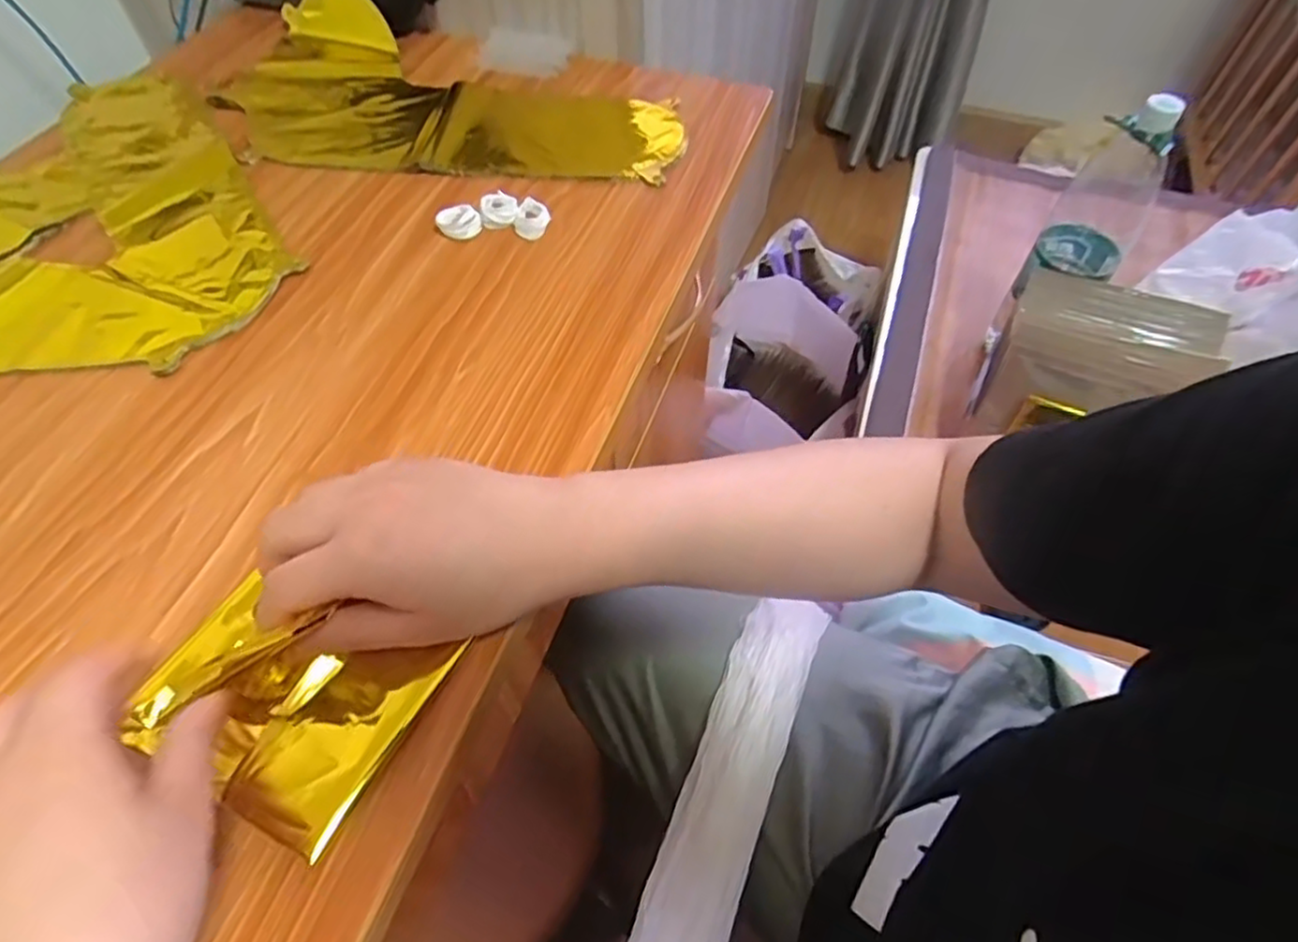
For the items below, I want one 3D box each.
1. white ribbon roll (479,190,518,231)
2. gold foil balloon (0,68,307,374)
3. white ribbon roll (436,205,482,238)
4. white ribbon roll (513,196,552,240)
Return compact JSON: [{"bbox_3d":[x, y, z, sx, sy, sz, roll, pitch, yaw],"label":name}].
[{"bbox_3d":[-0.108,-0.187,0.504,0.025,0.011,0.031,-17,57,-12],"label":"white ribbon roll"},{"bbox_3d":[-0.440,-0.199,0.511,0.351,0.021,0.349,-8,55,-6],"label":"gold foil balloon"},{"bbox_3d":[-0.133,-0.175,0.497,0.030,0.011,0.024,-19,57,-13],"label":"white ribbon roll"},{"bbox_3d":[-0.083,-0.179,0.498,0.023,0.011,0.029,15,56,10],"label":"white ribbon roll"}]

